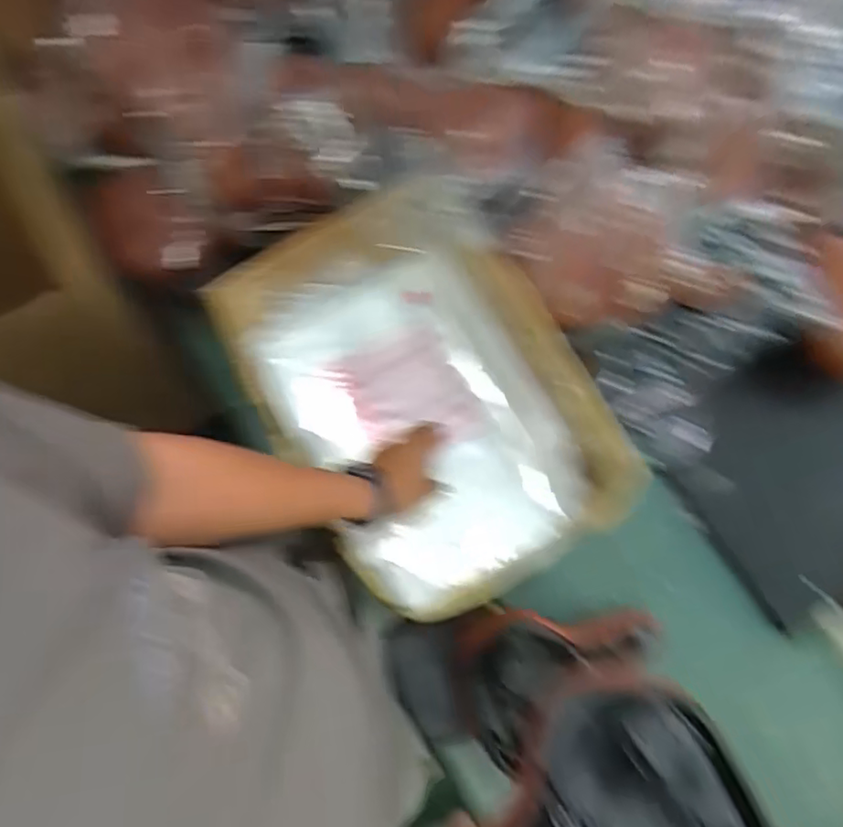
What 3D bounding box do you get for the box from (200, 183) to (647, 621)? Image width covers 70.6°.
[{"bbox_3d":[0.004,-0.008,0.682,0.313,0.182,0.407,-32,78,-6],"label":"box"}]

